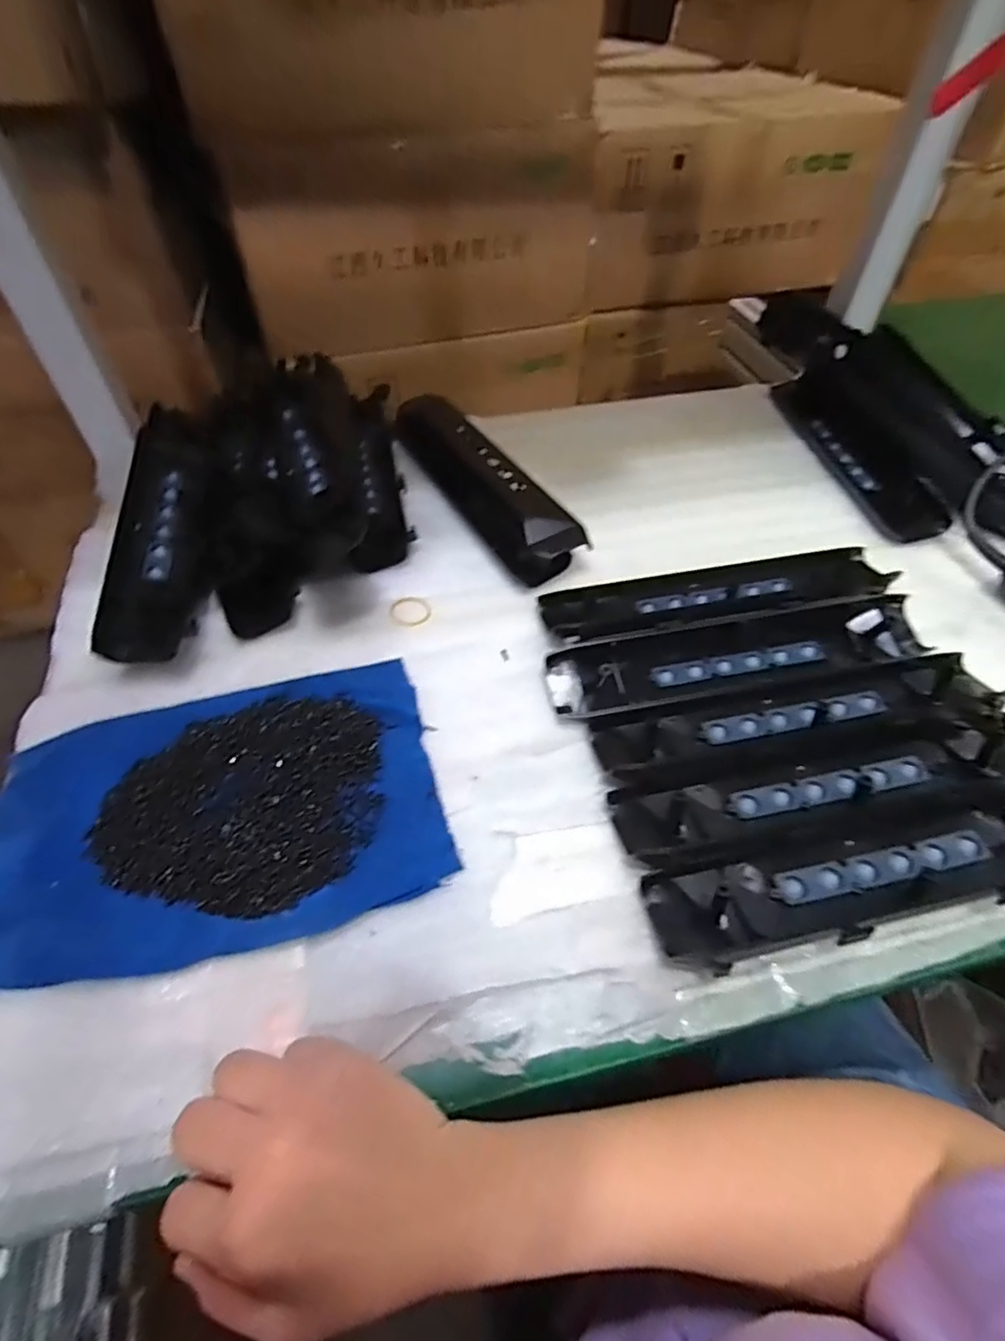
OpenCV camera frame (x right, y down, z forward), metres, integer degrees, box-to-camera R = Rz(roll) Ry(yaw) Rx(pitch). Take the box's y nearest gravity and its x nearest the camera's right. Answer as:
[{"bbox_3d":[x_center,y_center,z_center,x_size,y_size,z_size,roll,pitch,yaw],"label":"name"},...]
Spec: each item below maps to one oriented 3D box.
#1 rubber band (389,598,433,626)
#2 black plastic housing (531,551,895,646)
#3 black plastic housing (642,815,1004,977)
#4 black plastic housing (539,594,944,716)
[{"bbox_3d":[-0.070,-0.047,0.459,0.031,0.004,0.035,-10,52,-9],"label":"rubber band"},{"bbox_3d":[0.166,-0.060,0.457,0.269,0.024,0.071,-10,52,-9],"label":"black plastic housing"},{"bbox_3d":[0.213,0.111,0.328,0.270,0.019,0.050,-9,52,-8],"label":"black plastic housing"},{"bbox_3d":[0.170,-0.013,0.422,0.277,0.023,0.050,-10,52,-9],"label":"black plastic housing"}]

